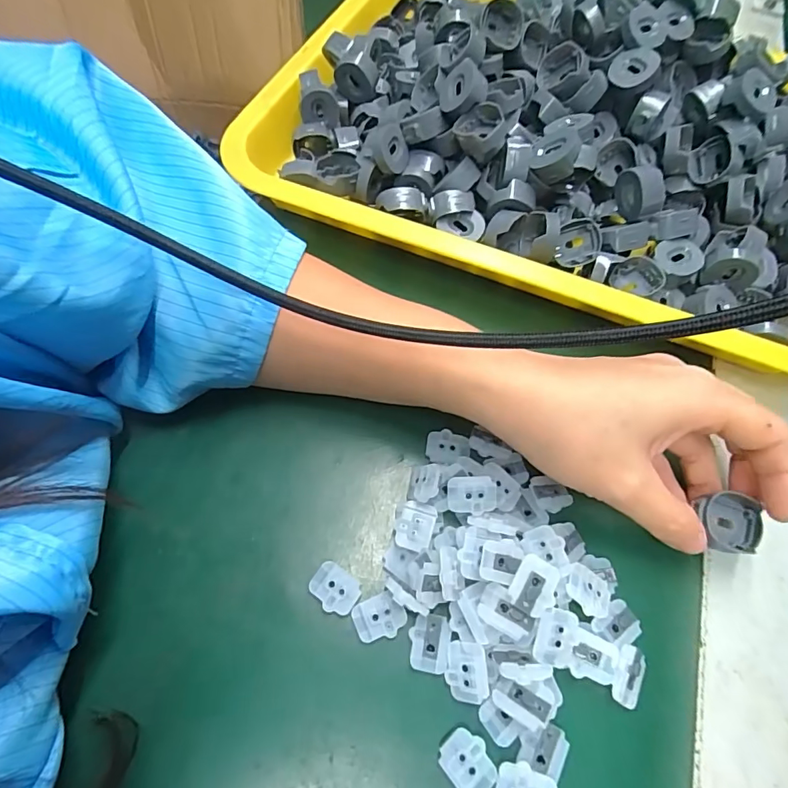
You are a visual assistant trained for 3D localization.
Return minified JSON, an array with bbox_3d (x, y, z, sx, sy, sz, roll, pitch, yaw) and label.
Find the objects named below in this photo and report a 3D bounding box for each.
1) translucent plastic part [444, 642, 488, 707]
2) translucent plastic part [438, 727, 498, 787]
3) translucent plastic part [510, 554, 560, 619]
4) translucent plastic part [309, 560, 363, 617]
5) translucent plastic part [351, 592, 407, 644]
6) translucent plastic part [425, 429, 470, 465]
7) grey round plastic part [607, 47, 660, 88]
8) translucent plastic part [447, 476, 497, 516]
[{"bbox_3d":[0.029,0.110,0.187,0.015,0.007,0.021,1,63,-2],"label":"translucent plastic part"},{"bbox_3d":[0.028,0.139,0.178,0.017,0.004,0.022,-37,70,-19],"label":"translucent plastic part"},{"bbox_3d":[0.057,0.078,0.191,0.017,0.008,0.021,31,66,13],"label":"translucent plastic part"},{"bbox_3d":[-0.026,0.084,0.204,0.021,0.004,0.016,32,66,13],"label":"translucent plastic part"},{"bbox_3d":[-0.006,0.094,0.200,0.021,0.004,0.016,-19,65,-12],"label":"translucent plastic part"},{"bbox_3d":[0.027,0.026,0.235,0.021,0.004,0.017,4,63,-1],"label":"translucent plastic part"},{"bbox_3d":[0.140,-0.192,0.279,0.025,0.005,0.025,-27,63,28],"label":"grey round plastic part"},{"bbox_3d":[0.035,0.045,0.213,0.022,0.005,0.017,0,92,3],"label":"translucent plastic part"}]

